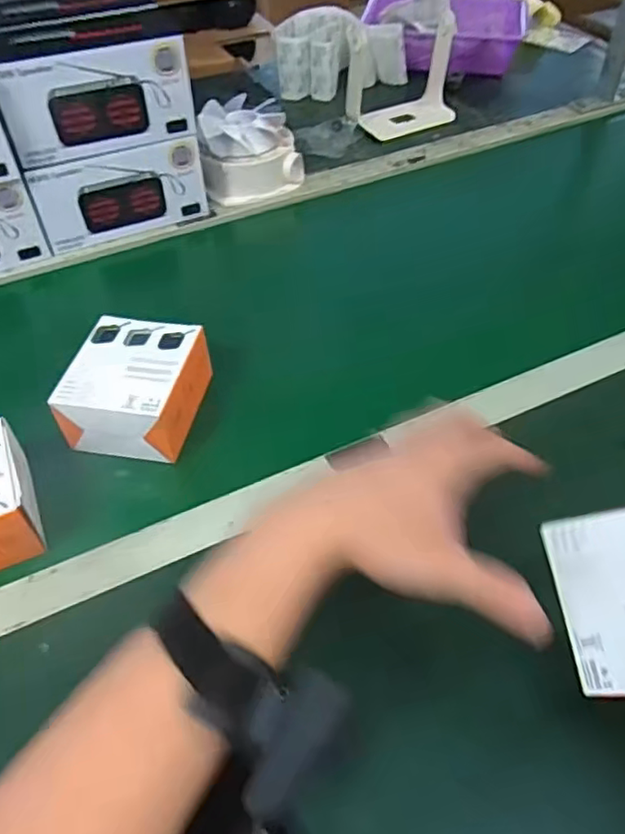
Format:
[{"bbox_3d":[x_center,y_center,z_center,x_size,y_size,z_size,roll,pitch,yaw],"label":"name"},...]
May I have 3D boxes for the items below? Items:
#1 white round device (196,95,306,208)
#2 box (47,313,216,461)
[{"bbox_3d":[-0.085,-0.348,0.822,0.131,0.082,0.107,-17,50,-12],"label":"white round device"},{"bbox_3d":[-0.156,-0.027,0.561,0.101,0.059,0.113,8,49,10],"label":"box"}]

